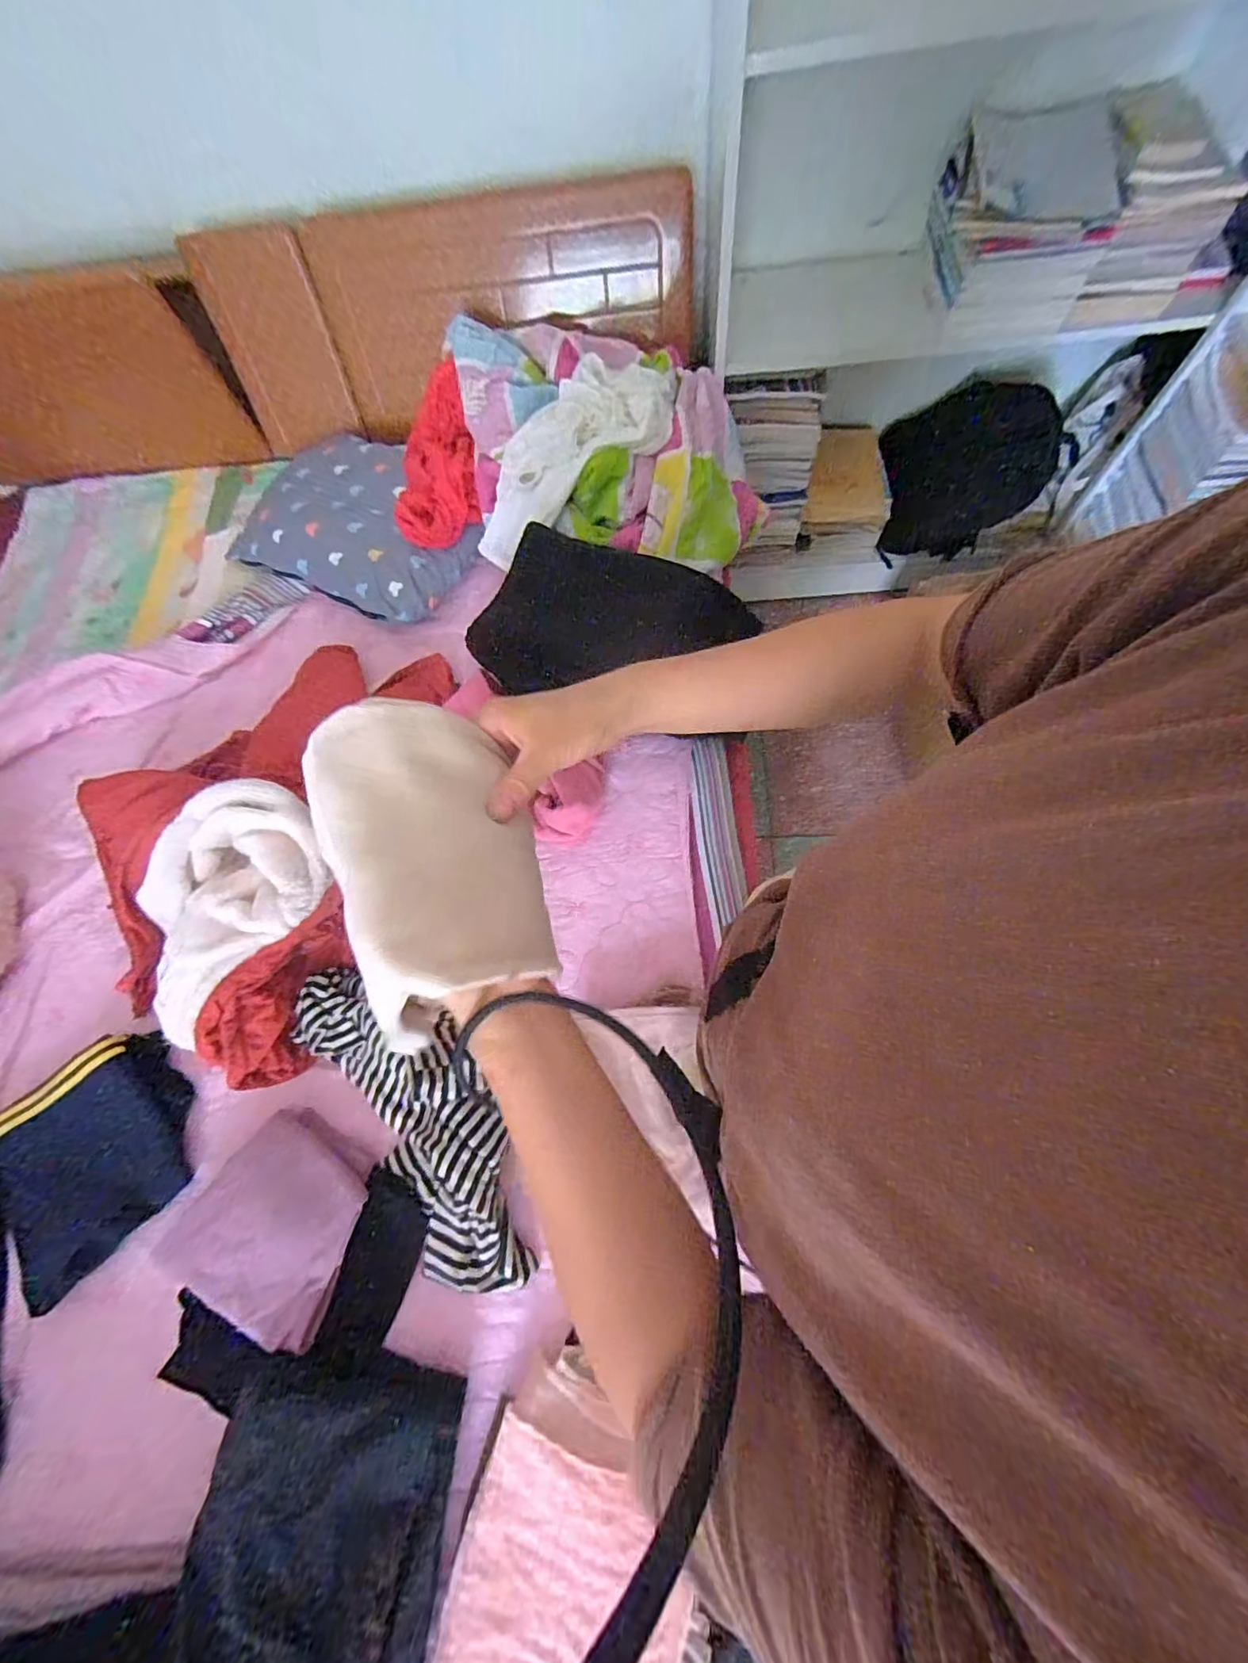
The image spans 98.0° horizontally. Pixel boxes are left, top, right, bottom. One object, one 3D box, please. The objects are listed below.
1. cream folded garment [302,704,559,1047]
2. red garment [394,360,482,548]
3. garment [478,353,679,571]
[{"bbox_3d":[-0.104,0.010,0.308,0.104,0.059,0.178,-28,69,-10],"label":"cream folded garment"},{"bbox_3d":[-0.367,-0.745,1.083,0.154,0.077,0.364,-2,79,1],"label":"red garment"},{"bbox_3d":[-0.080,-0.694,0.994,0.481,0.104,0.206,-45,72,-2],"label":"garment"}]

